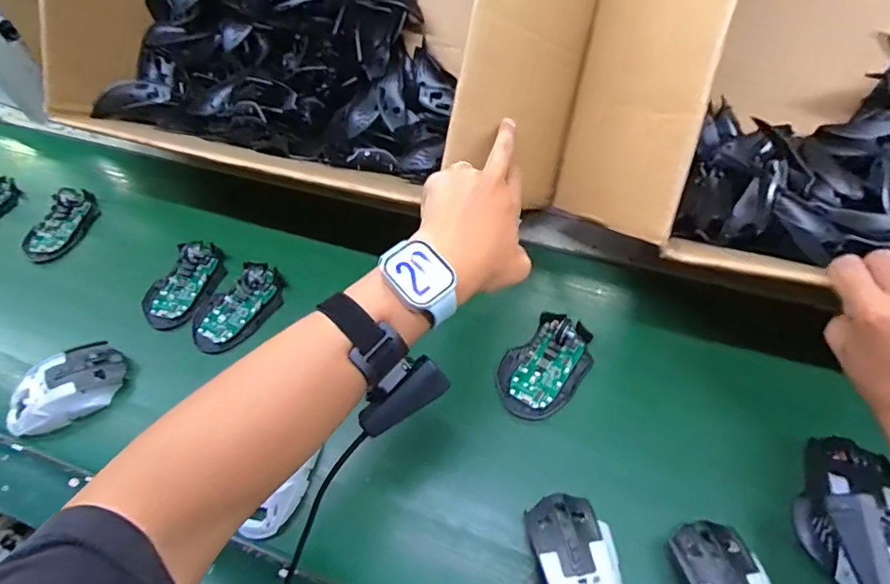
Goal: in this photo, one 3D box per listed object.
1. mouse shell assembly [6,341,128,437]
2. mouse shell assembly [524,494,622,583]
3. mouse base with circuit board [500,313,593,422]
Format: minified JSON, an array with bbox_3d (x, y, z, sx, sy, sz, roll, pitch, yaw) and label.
[{"bbox_3d":[-0.381,0.097,0.502,0.116,0.035,0.057,-37,60,-19],"label":"mouse shell assembly"},{"bbox_3d":[0.101,0.217,0.387,0.067,0.029,0.114,-4,55,3],"label":"mouse shell assembly"},{"bbox_3d":[0.100,0.072,0.499,0.071,0.017,0.111,33,64,24],"label":"mouse base with circuit board"}]

